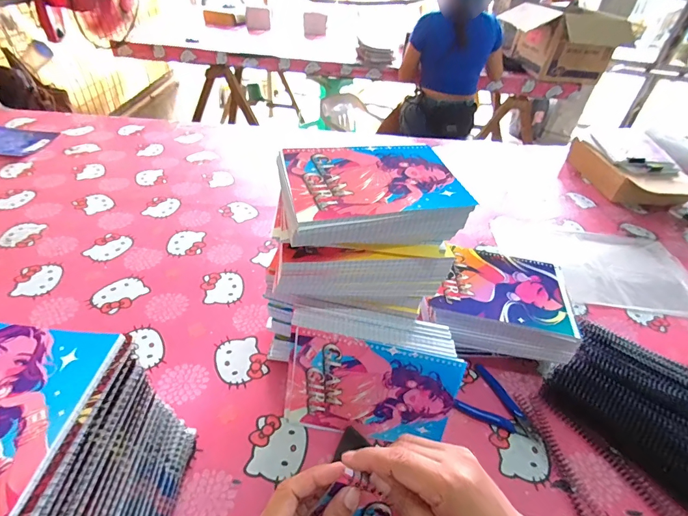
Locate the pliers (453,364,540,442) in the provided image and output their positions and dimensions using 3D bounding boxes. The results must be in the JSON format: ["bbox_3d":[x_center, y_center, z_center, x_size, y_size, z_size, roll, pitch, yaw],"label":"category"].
[{"bbox_3d":[0.226,0.212,0.536,0.108,0.013,0.077,28,45,23],"label":"pliers"}]

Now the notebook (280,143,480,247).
[{"bbox_3d":[0.030,-0.078,0.450,0.204,0.047,0.148,-6,42,-14],"label":"notebook"}]

